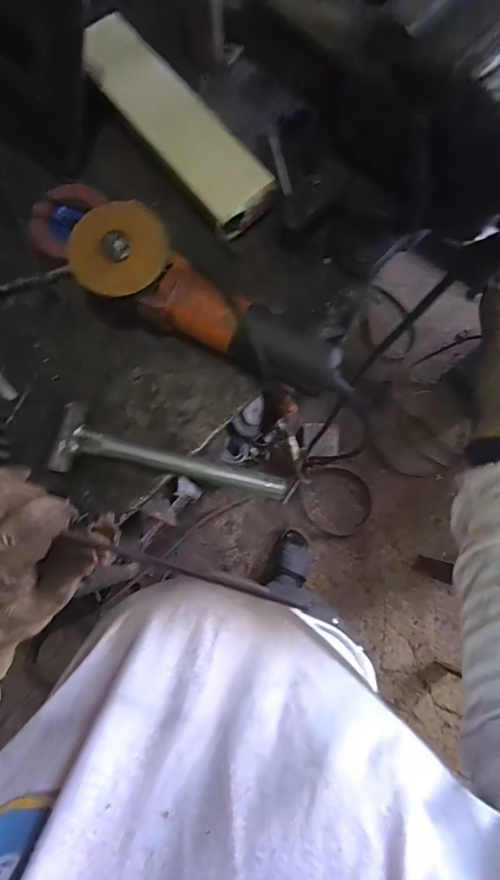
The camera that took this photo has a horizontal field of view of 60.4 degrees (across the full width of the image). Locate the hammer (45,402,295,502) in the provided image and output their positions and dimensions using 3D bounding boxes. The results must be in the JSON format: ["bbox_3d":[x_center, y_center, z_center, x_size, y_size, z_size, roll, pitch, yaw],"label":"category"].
[{"bbox_3d":[-0.082,0.029,0.444,0.236,0.031,0.065,16,80,3],"label":"hammer"}]

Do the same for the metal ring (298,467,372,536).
[{"bbox_3d":[0.263,0.186,1.339,0.240,0.021,0.203,24,78,-4],"label":"metal ring"}]

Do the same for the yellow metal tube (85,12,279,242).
[{"bbox_3d":[-0.086,-0.355,0.497,0.086,0.037,0.276,-39,82,-7],"label":"yellow metal tube"}]

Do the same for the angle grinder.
[{"bbox_3d":[-0.044,-0.135,0.438,0.308,0.084,0.085,29,80,-9],"label":"angle grinder"}]

